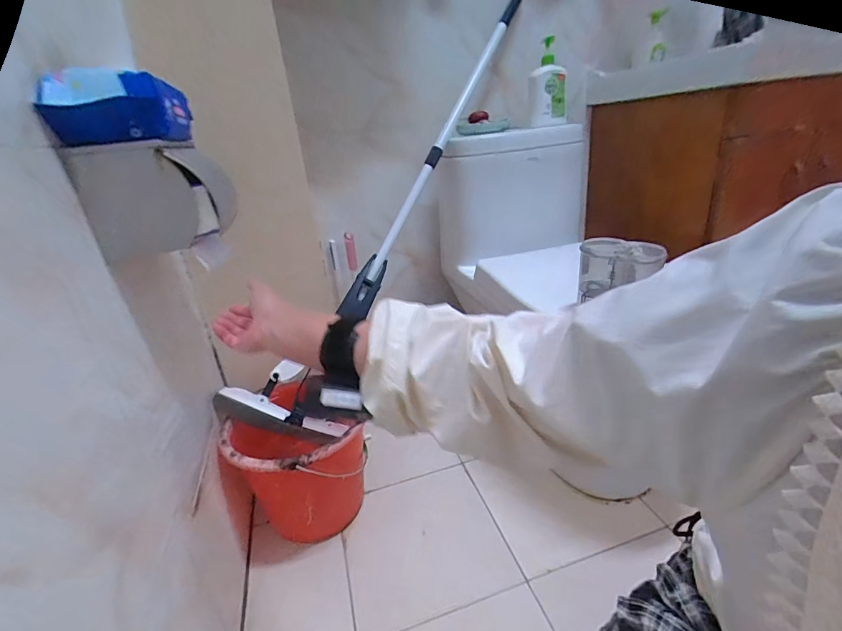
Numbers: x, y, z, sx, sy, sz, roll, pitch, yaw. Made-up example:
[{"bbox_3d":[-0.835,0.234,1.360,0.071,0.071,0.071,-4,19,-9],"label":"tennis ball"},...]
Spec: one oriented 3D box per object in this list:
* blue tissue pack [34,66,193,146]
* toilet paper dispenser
[{"bbox_3d":[-0.354,-0.248,0.495,0.116,0.070,0.151,-13,25,-16],"label":"blue tissue pack"},{"bbox_3d":[-0.337,-0.163,0.546,0.150,0.123,0.163,-13,25,-16],"label":"toilet paper dispenser"}]

